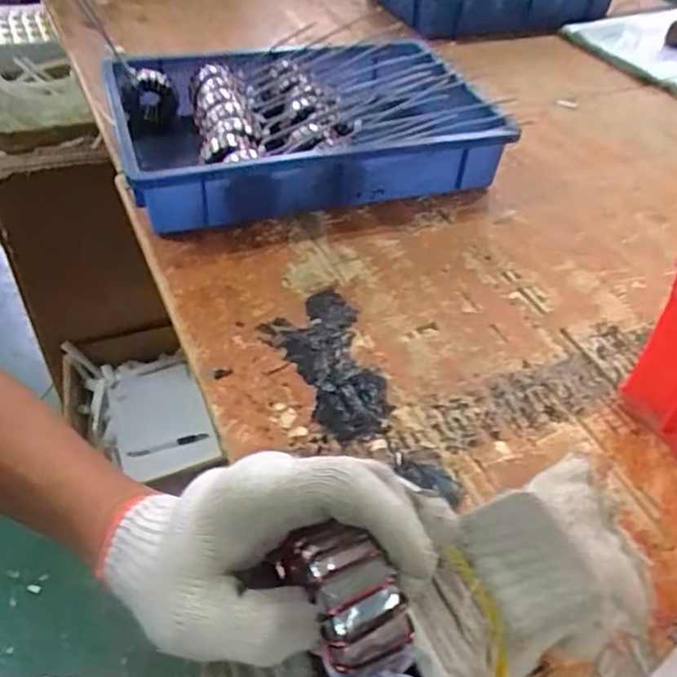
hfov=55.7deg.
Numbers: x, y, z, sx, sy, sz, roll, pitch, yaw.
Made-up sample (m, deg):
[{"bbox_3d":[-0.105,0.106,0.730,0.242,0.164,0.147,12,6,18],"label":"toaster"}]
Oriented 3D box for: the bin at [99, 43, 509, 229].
[{"bbox_3d":[-0.038,-0.233,0.719,0.392,0.104,0.245,-10,46,-17],"label":"bin"}]

